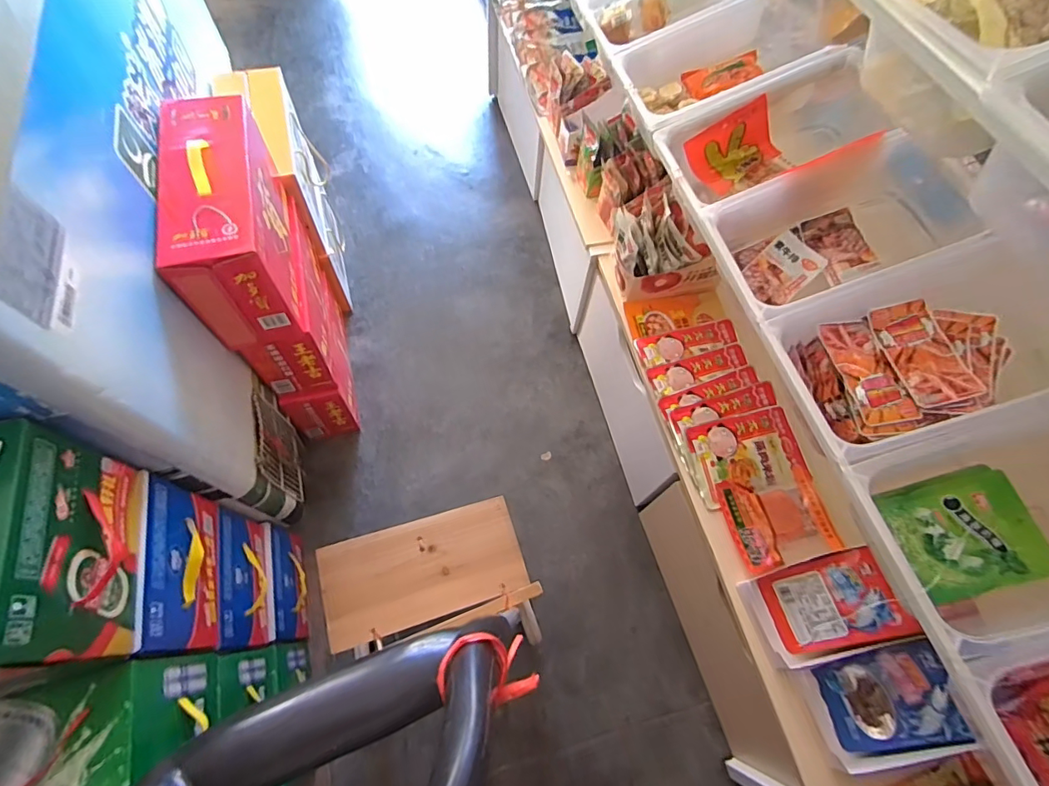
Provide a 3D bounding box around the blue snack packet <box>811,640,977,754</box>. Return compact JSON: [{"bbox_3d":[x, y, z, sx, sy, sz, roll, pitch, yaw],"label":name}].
[{"bbox_3d":[0.479,0.405,0.644,0.148,0.016,0.115,-28,70,23],"label":"blue snack packet"}]

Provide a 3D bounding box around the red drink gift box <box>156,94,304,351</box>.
[{"bbox_3d":[-0.461,-0.274,0.777,0.124,0.201,0.333,-13,66,-9],"label":"red drink gift box"}]

